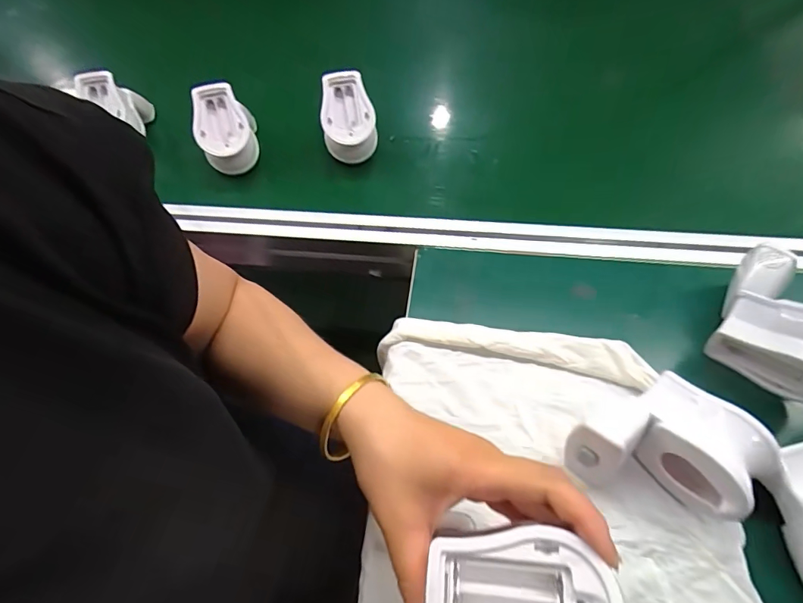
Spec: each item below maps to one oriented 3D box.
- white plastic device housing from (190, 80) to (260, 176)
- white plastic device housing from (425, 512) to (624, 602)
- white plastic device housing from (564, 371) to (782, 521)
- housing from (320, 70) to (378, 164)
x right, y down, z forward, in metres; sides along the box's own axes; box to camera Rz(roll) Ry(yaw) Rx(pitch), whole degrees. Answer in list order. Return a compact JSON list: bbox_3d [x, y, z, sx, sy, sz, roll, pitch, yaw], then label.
[{"bbox_3d":[-0.214,-0.208,0.529,0.068,0.078,0.081,-22,58,-10],"label":"white plastic device housing"},{"bbox_3d":[0.057,0.145,0.213,0.086,0.028,0.059,7,57,9],"label":"white plastic device housing"},{"bbox_3d":[0.187,0.113,0.313,0.114,0.060,0.100,-32,61,-15],"label":"white plastic device housing"},{"bbox_3d":[-0.064,-0.218,0.521,0.061,0.079,0.067,-10,56,-2],"label":"housing"}]

